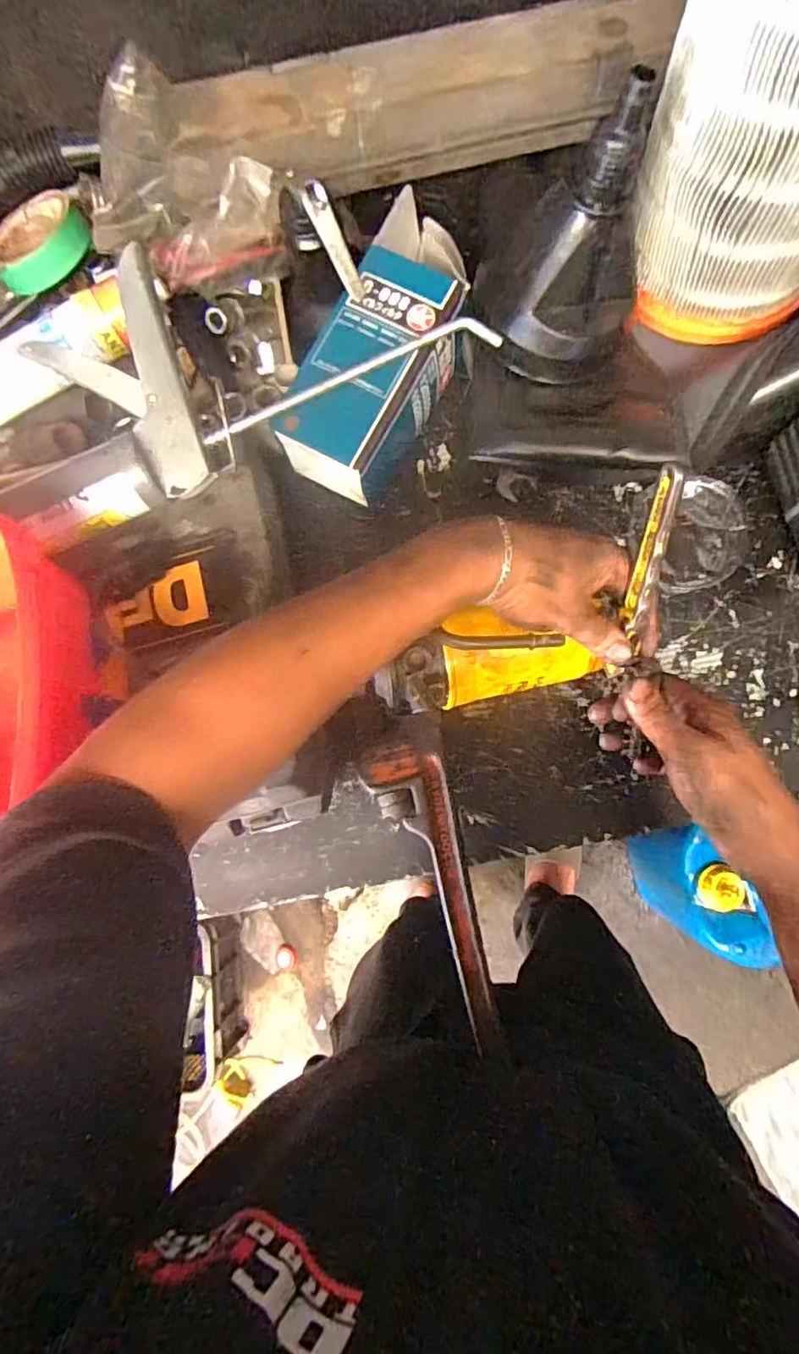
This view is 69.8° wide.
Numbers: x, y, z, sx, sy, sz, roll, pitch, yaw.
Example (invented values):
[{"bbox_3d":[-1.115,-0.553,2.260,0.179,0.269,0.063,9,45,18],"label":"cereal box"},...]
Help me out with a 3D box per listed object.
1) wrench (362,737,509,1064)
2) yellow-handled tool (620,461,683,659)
[{"bbox_3d":[0.029,0.170,0.450,0.060,0.032,0.233,-15,82,3],"label":"wrench"},{"bbox_3d":[0.151,-0.065,0.346,0.016,0.127,0.013,-2,42,5],"label":"yellow-handled tool"}]

